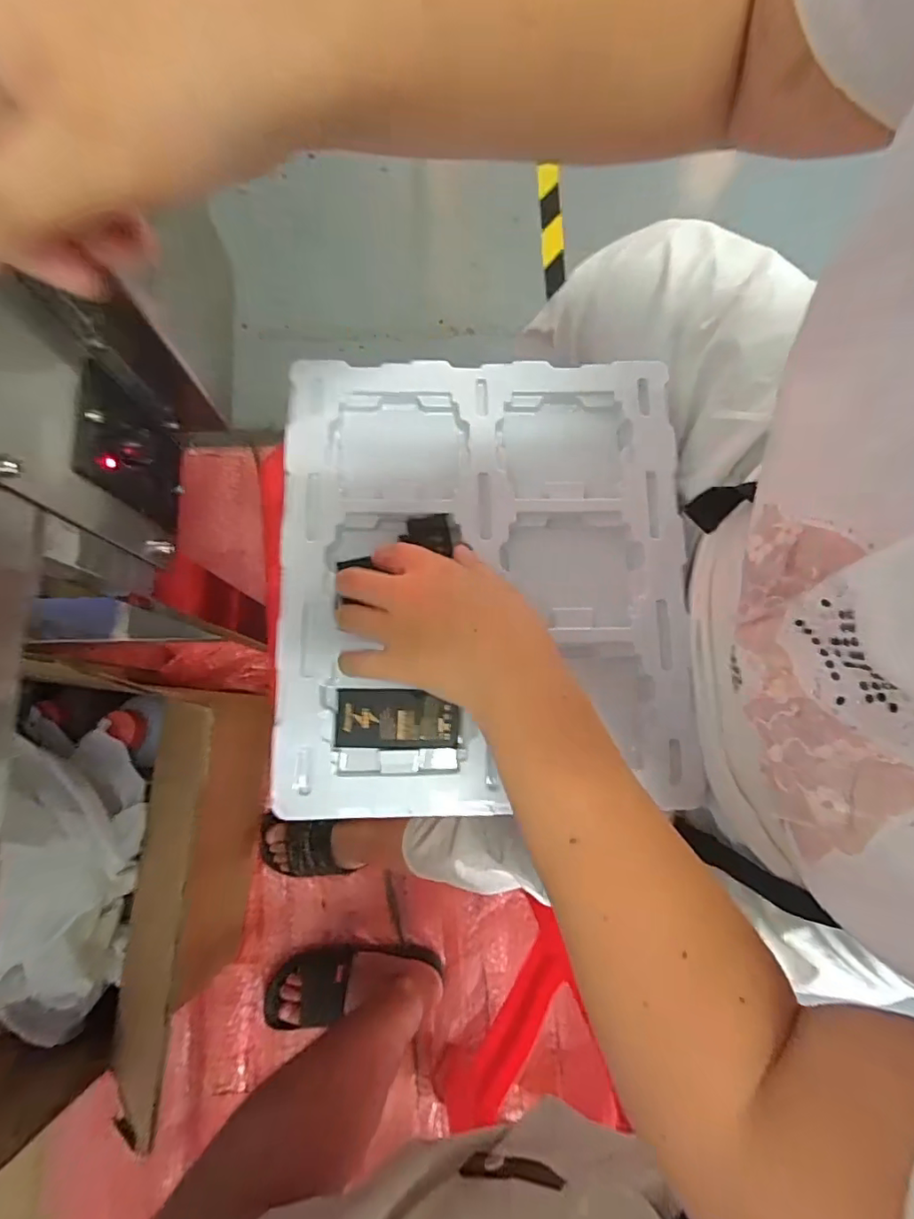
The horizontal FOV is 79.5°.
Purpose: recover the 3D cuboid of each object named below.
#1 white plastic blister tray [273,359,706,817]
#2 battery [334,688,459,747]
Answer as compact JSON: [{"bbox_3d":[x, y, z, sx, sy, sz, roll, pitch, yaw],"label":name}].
[{"bbox_3d":[0.019,-0.026,0.380,0.272,0.017,0.311,0,80,-1],"label":"white plastic blister tray"},{"bbox_3d":[-0.039,0.071,0.361,0.079,0.004,0.037,1,80,-1],"label":"battery"}]

